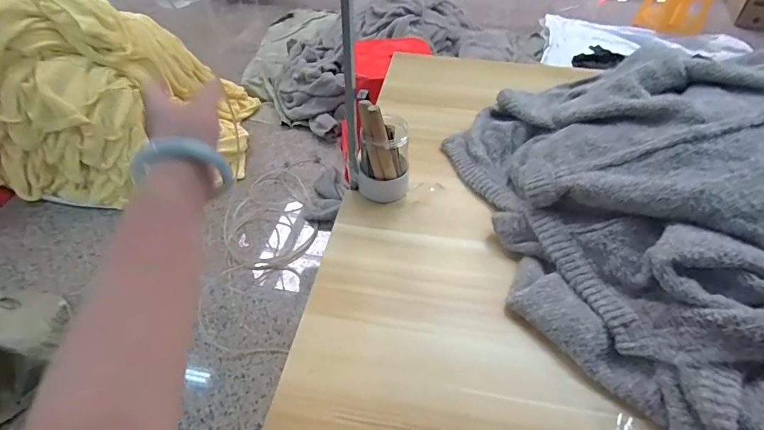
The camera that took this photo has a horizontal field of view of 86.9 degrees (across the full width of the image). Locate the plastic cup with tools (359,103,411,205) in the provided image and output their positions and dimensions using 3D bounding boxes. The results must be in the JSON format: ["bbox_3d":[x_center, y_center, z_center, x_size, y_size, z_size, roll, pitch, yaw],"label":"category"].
[{"bbox_3d":[0.003,-0.105,0.628,0.085,0.160,0.075,1,47,0],"label":"plastic cup with tools"}]

